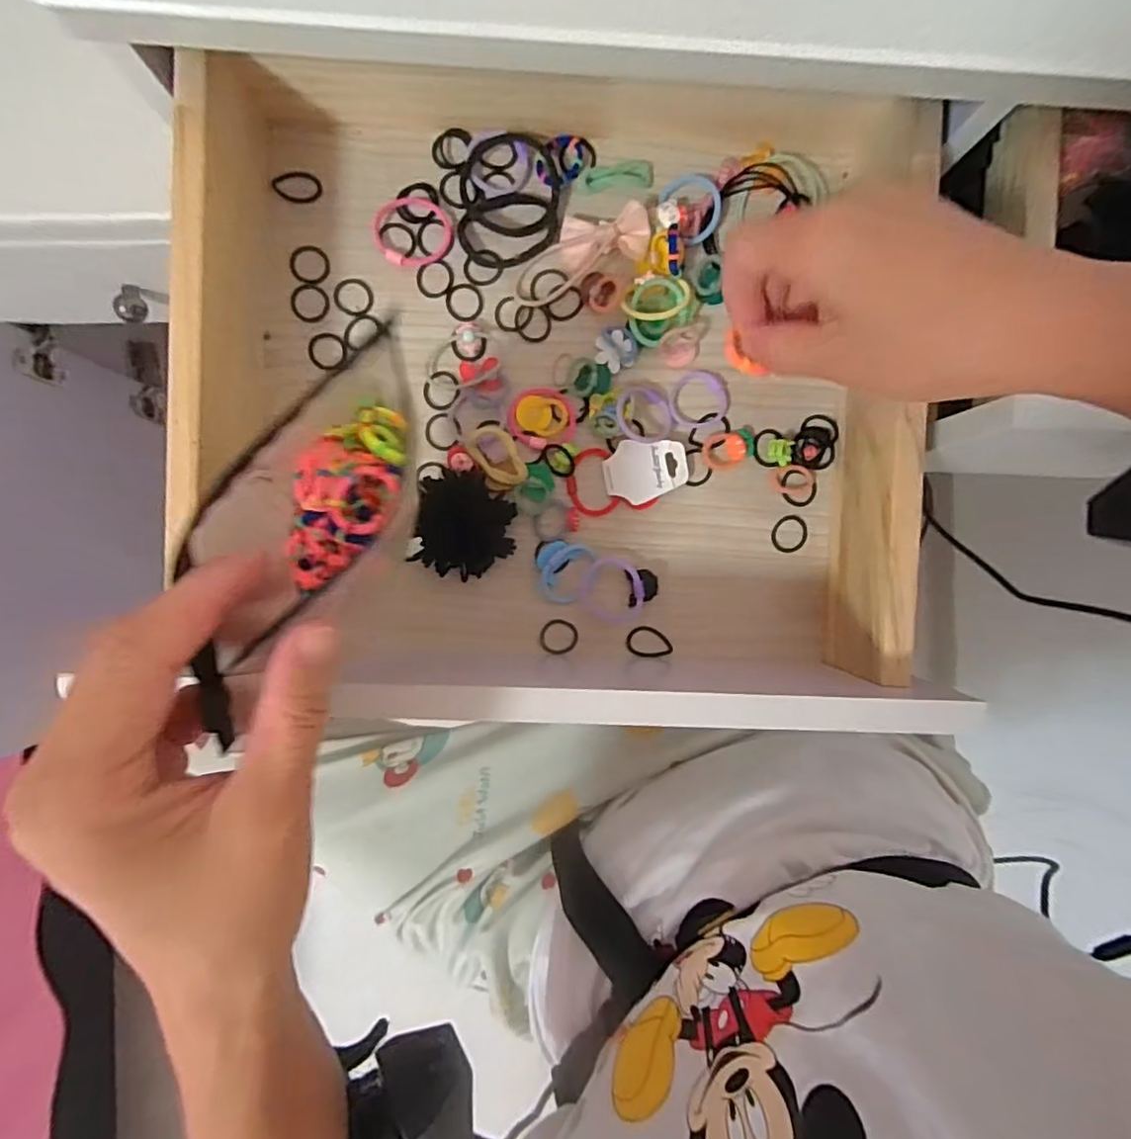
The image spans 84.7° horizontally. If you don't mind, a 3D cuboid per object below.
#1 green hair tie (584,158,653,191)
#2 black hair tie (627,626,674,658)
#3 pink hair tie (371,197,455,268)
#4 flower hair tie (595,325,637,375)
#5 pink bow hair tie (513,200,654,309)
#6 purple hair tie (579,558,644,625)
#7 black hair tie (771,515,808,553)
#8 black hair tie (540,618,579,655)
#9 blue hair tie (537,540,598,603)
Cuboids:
[{"bbox_3d":[0.029,-0.215,0.336,0.037,0.004,0.014,-5,92,1],"label":"green hair tie"},{"bbox_3d":[0.048,0.041,0.352,0.026,0.004,0.017,8,92,0],"label":"black hair tie"},{"bbox_3d":[-0.083,-0.184,0.337,0.040,0.008,0.039,0,92,0],"label":"pink hair tie"},{"bbox_3d":[0.028,-0.121,0.340,0.024,0.004,0.023,0,92,0],"label":"flower hair tie"},{"bbox_3d":[0.007,-0.172,0.334,0.077,0.014,0.034,-23,92,1],"label":"pink bow hair tie"},{"bbox_3d":[0.026,0.012,0.345,0.034,0.012,0.036,0,92,0],"label":"purple hair tie"},{"bbox_3d":[0.128,-0.020,0.351,0.020,0.004,0.021,0,92,0],"label":"black hair tie"},{"bbox_3d":[-0.004,0.038,0.352,0.022,0.004,0.021,0,92,0],"label":"black hair tie"},{"bbox_3d":[0.002,0.001,0.344,0.032,0.010,0.034,-9,92,1],"label":"blue hair tie"}]

